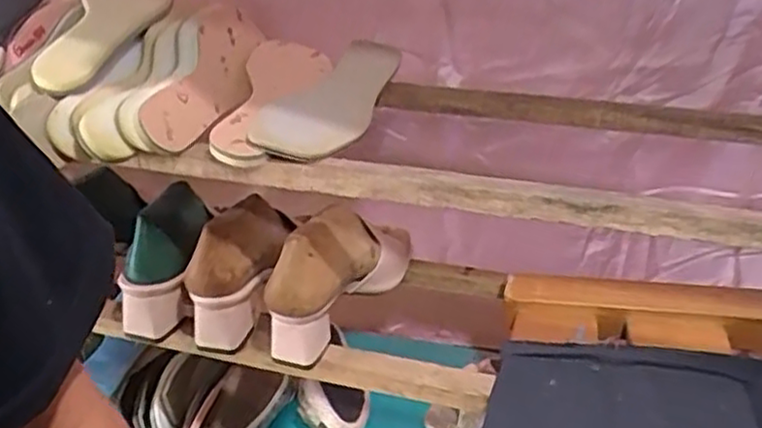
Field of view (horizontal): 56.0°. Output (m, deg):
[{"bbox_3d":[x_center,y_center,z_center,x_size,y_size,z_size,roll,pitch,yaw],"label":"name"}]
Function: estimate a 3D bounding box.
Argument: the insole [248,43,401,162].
[{"bbox_3d":[-0.046,-0.114,0.703,0.085,0.031,0.242,10,35,17],"label":"insole"}]

